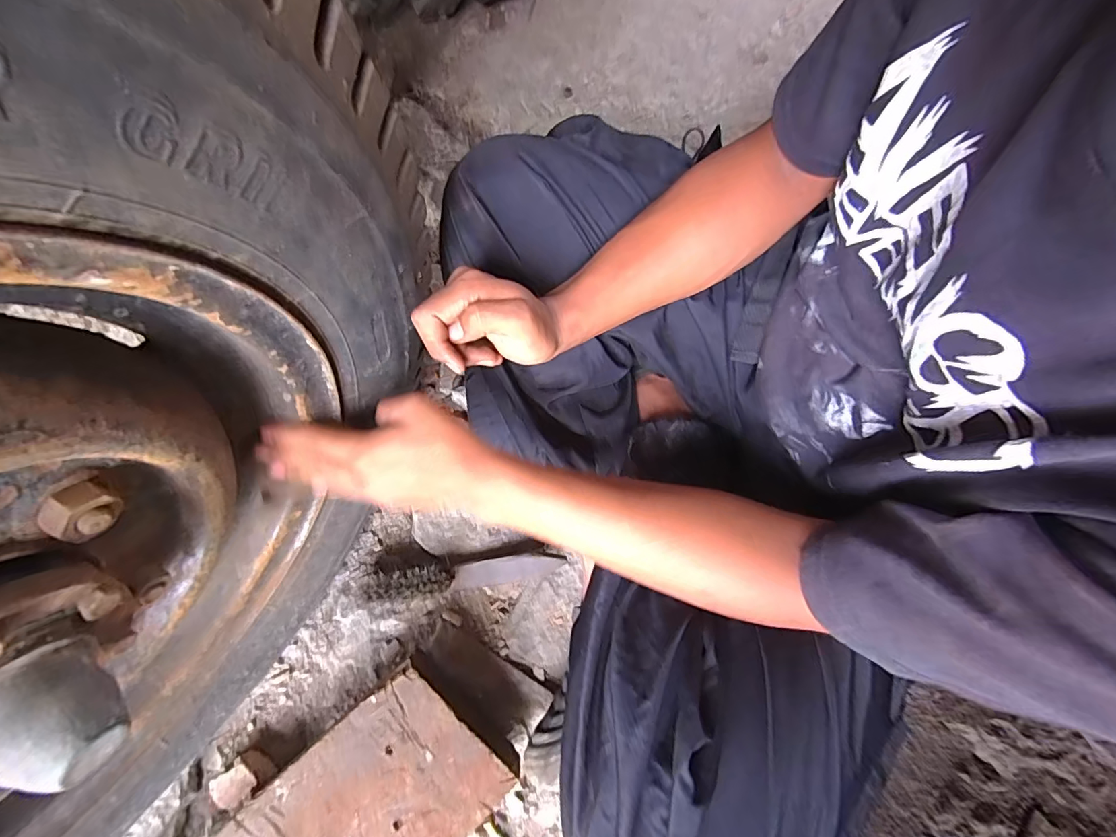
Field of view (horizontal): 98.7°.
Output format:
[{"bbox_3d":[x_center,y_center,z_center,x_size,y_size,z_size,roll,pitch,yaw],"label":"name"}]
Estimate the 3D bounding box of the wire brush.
[{"bbox_3d":[-0.104,0.173,0.532,0.215,0.028,0.033,-8,74,-4],"label":"wire brush"}]

